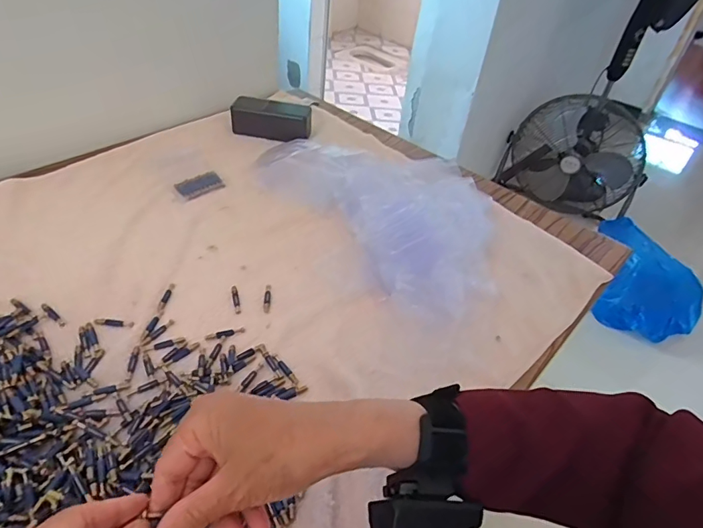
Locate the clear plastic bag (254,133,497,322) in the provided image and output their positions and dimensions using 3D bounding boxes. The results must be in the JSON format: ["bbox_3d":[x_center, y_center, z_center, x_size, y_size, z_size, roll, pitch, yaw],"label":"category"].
[{"bbox_3d":[0.053,-0.095,0.648,0.259,0.073,0.400,-18,48,-25],"label":"clear plastic bag"}]

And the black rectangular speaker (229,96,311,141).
[{"bbox_3d":[-0.135,-0.244,0.795,0.130,0.039,0.056,8,42,0],"label":"black rectangular speaker"}]

